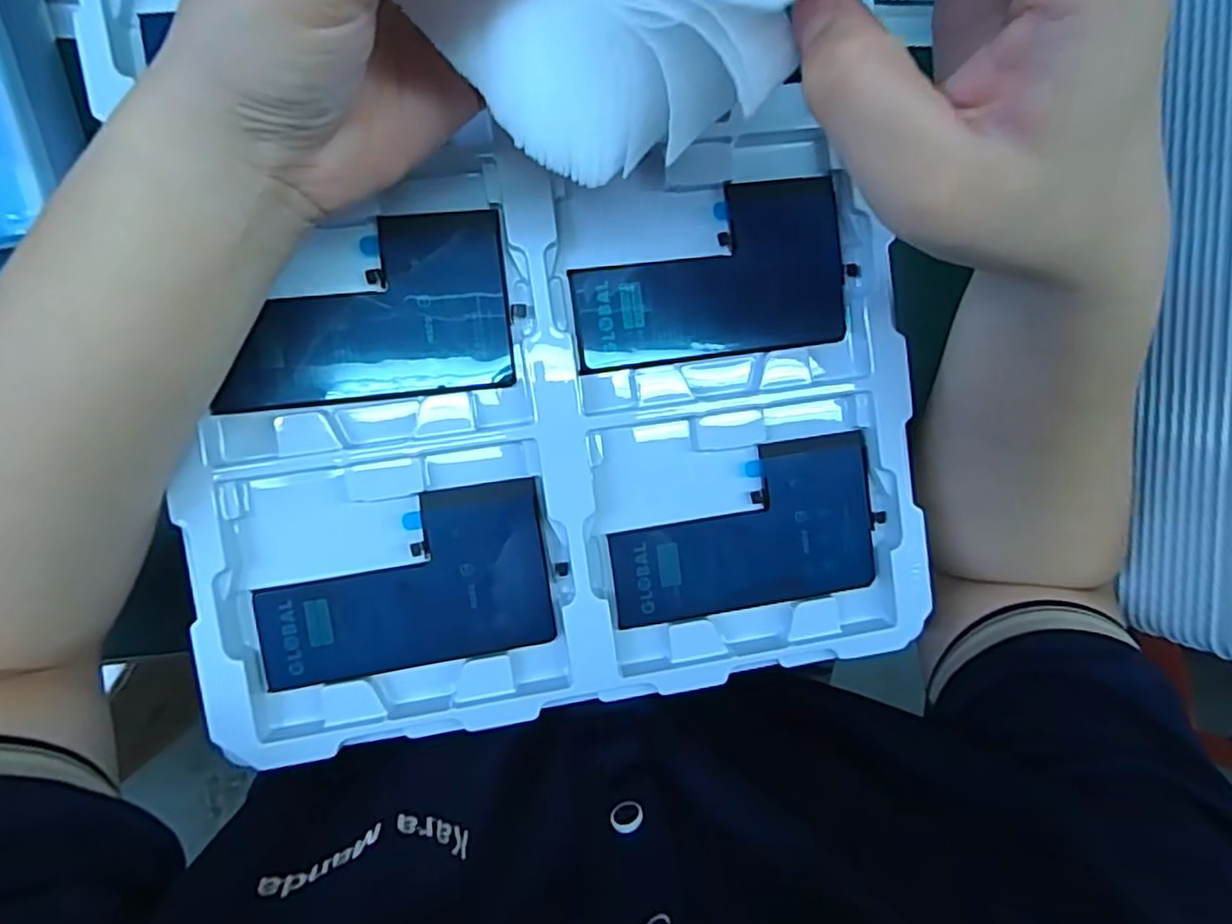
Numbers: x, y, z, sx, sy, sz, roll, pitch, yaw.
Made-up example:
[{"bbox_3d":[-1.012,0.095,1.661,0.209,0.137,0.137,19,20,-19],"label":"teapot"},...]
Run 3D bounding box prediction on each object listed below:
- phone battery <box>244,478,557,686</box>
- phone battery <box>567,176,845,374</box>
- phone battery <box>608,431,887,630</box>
[{"bbox_3d":[-0.080,0.046,0.263,0.107,0.004,0.064,-9,94,-7],"label":"phone battery"},{"bbox_3d":[0.037,-0.074,0.273,0.109,0.005,0.065,-8,94,-7],"label":"phone battery"},{"bbox_3d":[0.052,0.028,0.281,0.109,0.004,0.063,-10,94,-7],"label":"phone battery"}]

